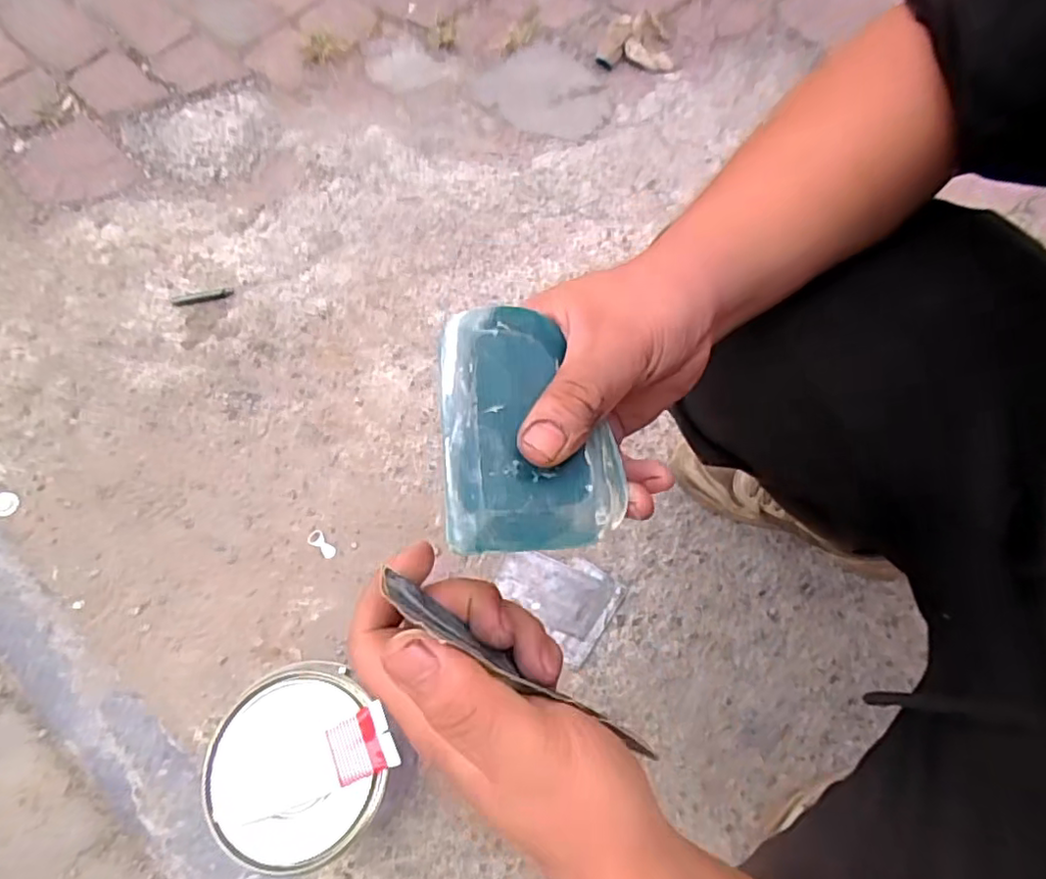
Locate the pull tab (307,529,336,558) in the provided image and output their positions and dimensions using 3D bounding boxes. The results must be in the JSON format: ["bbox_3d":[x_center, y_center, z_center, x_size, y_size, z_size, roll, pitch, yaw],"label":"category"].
[{"bbox_3d":[-0.253,0.132,0.772,0.043,0.004,0.020,41,73,15],"label":"pull tab"}]

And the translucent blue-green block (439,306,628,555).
[{"bbox_3d":[0.002,-0.006,0.241,0.066,0.014,0.100,-5,68,-2],"label":"translucent blue-green block"}]

